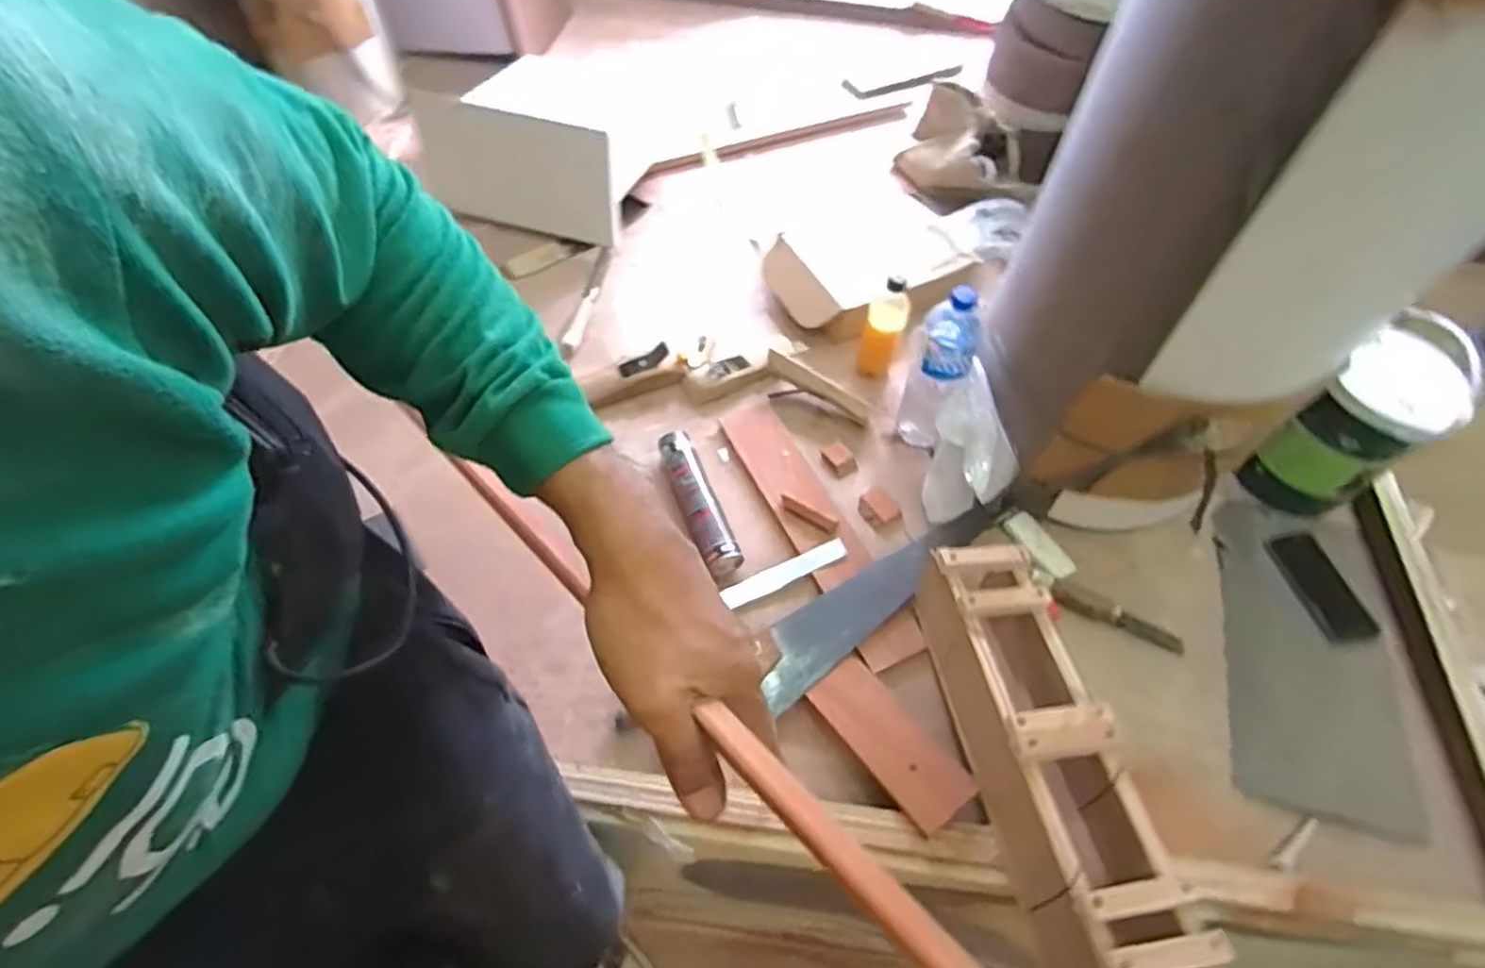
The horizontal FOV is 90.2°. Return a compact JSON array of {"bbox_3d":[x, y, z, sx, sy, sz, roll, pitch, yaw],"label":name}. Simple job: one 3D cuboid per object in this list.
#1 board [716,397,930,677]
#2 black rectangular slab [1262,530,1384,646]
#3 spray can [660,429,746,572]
[{"bbox_3d":[0.102,0.049,1.011,0.093,0.010,0.436,-21,61,-16],"label":"board"},{"bbox_3d":[0.788,0.140,1.008,0.068,0.018,0.155,-9,58,-9],"label":"black rectangular slab"},{"bbox_3d":[-0.062,0.020,1.004,0.051,0.046,0.221,-17,60,-14],"label":"spray can"}]

